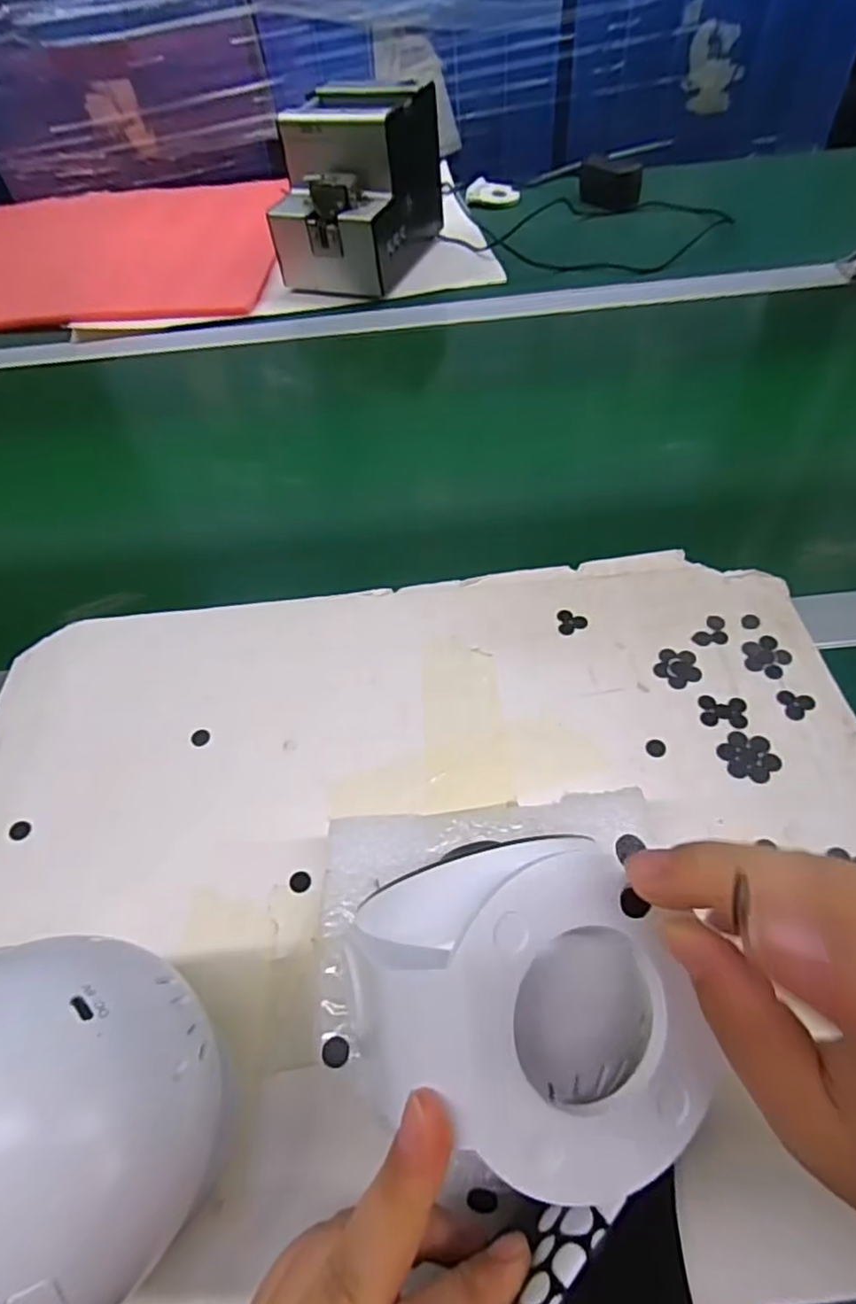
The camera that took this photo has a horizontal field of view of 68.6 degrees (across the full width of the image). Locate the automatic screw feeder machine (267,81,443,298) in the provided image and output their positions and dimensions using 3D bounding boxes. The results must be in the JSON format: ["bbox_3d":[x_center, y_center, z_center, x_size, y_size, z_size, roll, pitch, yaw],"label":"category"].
[{"bbox_3d":[-0.078,-0.510,0.694,0.128,0.146,0.185,14,55,16],"label":"automatic screw feeder machine"}]

